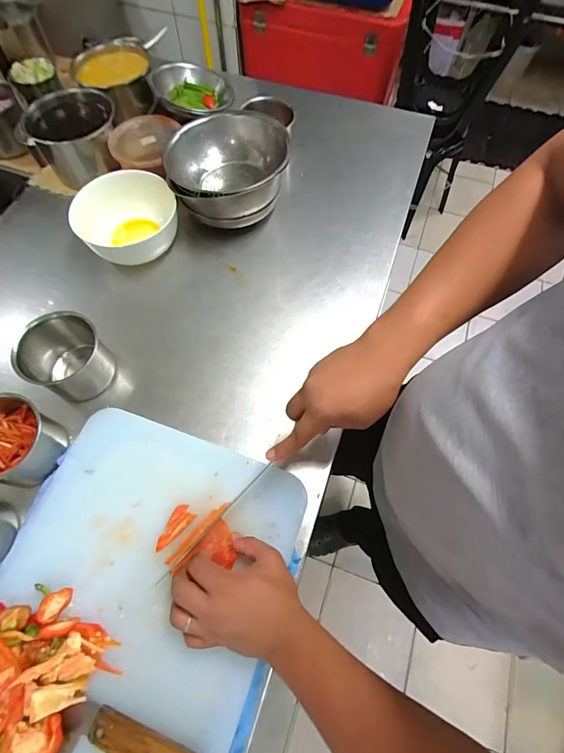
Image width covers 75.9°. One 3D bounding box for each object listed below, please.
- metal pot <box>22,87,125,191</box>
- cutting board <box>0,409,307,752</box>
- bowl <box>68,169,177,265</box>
[{"bbox_3d":[-0.407,-0.478,0.737,0.150,0.118,0.148,1,65,-2],"label":"metal pot"},{"bbox_3d":[-0.184,0.262,0.466,0.346,0.027,0.384,19,66,6],"label":"cutting board"},{"bbox_3d":[-0.286,-0.299,0.684,0.163,0.082,0.171,1,65,-2],"label":"bowl"}]

